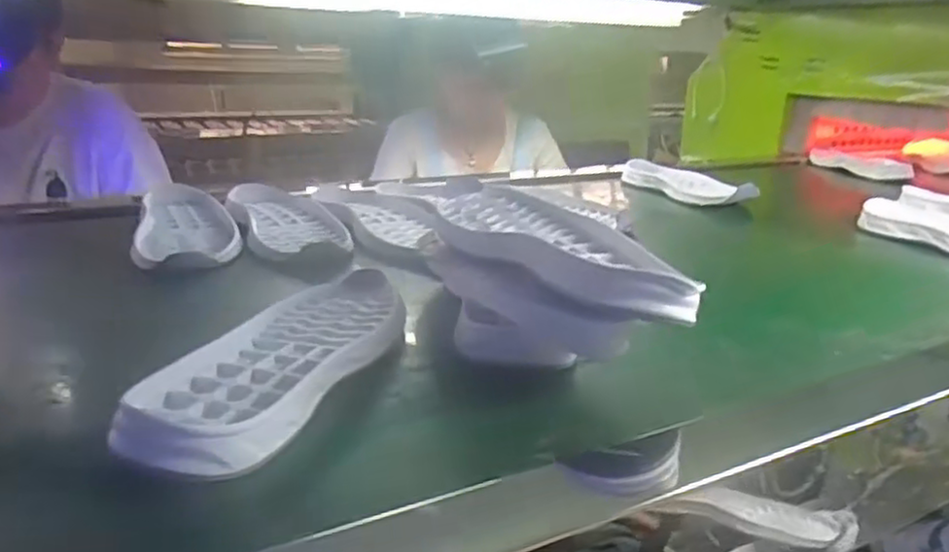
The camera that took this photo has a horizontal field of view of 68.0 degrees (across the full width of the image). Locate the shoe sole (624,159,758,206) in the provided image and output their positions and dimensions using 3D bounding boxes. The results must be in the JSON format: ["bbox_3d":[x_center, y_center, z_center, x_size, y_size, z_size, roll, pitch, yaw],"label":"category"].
[{"bbox_3d":[0.283,-0.130,0.968,0.074,0.025,0.229,-11,20,-18],"label":"shoe sole"}]

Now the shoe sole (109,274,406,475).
[{"bbox_3d":[-0.110,0.036,0.425,0.103,0.031,0.273,0,20,14],"label":"shoe sole"}]

